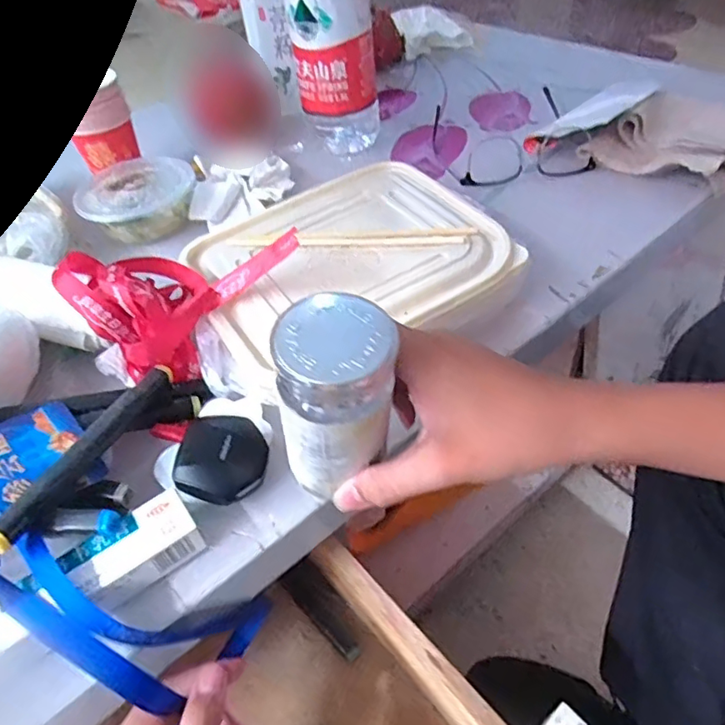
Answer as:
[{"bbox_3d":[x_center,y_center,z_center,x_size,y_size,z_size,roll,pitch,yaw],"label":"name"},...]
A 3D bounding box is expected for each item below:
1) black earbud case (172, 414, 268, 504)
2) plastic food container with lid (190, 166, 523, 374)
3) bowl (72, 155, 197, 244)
[{"bbox_3d":[-0.085,0.058,0.348,0.051,0.023,0.056,15,51,-9],"label":"black earbud case"},{"bbox_3d":[-0.010,-0.074,0.455,0.228,0.048,0.198,-29,50,-20],"label":"plastic food container with lid"},{"bbox_3d":[-0.219,-0.160,0.563,0.110,0.039,0.104,-4,46,4],"label":"bowl"}]

